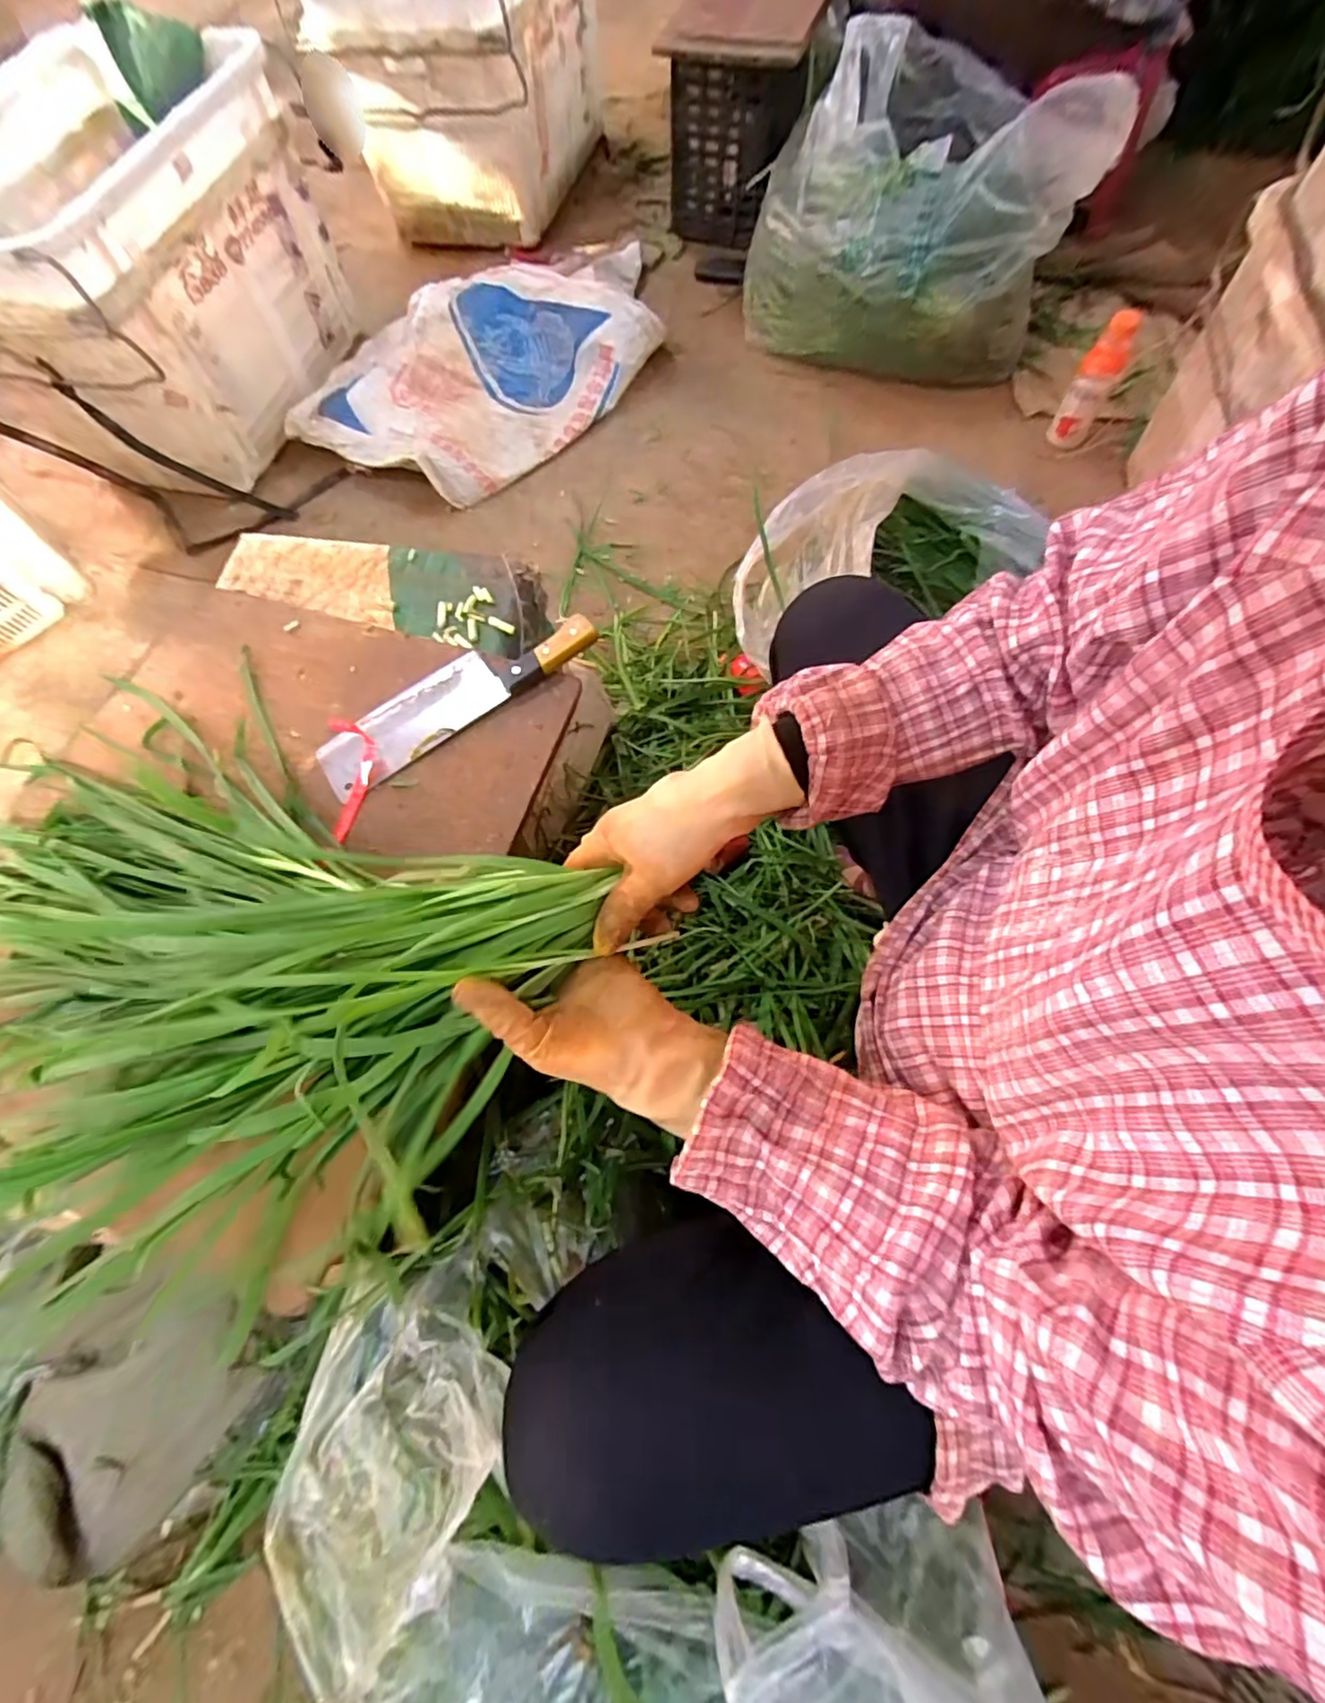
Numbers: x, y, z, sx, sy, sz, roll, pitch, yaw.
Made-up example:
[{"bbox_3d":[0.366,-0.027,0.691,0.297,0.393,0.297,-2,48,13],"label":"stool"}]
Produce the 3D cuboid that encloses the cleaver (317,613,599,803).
[{"bbox_3d":[-0.191,-0.148,0.553,0.264,0.029,0.077,-33,71,-9],"label":"cleaver"}]

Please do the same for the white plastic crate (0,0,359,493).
[{"bbox_3d":[-0.992,-1.082,1.144,0.515,0.385,0.633,13,70,9],"label":"white plastic crate"}]

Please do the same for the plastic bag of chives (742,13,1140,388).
[{"bbox_3d":[0.480,-1.199,1.147,0.561,0.355,0.496,28,73,14],"label":"plastic bag of chives"}]

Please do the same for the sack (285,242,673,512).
[{"bbox_3d":[-0.336,-1.048,1.270,0.851,0.124,0.519,-40,71,-11],"label":"sack"}]

